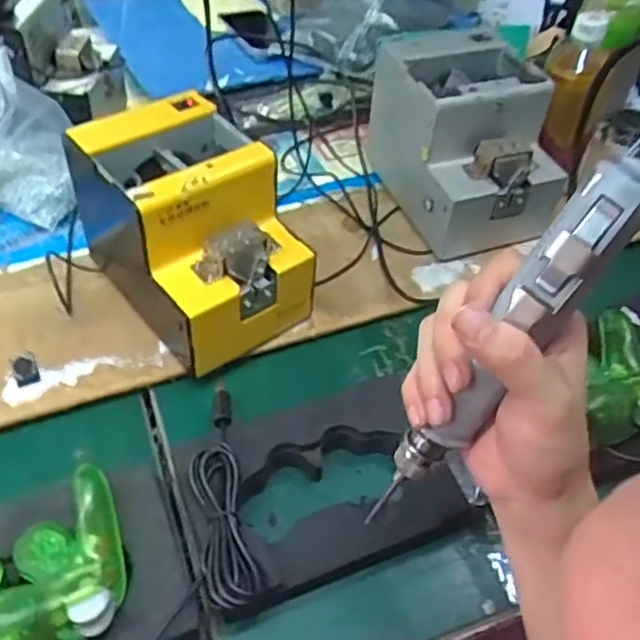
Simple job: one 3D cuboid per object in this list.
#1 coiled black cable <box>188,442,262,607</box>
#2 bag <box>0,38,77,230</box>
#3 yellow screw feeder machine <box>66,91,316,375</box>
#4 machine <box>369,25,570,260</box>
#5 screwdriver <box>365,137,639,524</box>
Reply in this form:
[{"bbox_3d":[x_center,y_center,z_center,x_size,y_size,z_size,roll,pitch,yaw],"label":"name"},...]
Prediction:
[{"bbox_3d":[-0.065,0.135,0.449,0.035,0.027,0.109,-9,48,-12],"label":"coiled black cable"},{"bbox_3d":[-0.309,-0.172,0.657,0.124,0.150,0.089,-16,49,-18],"label":"bag"},{"bbox_3d":[-0.102,-0.073,0.576,0.122,0.155,0.169,-28,54,-27],"label":"yellow screw feeder machine"},{"bbox_3d":[0.149,-0.181,0.691,0.129,0.159,0.187,-10,48,-13],"label":"machine"},{"bbox_3d":[0.090,0.014,0.325,0.039,0.239,0.028,2,40,-39],"label":"screwdriver"}]

